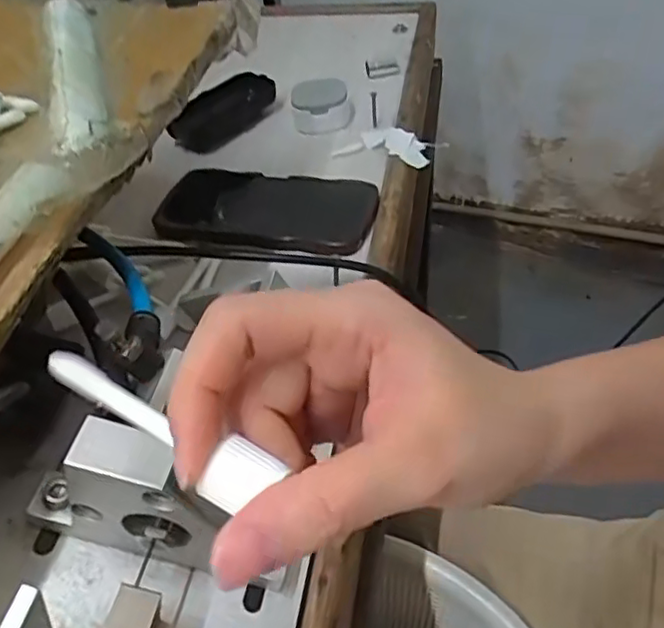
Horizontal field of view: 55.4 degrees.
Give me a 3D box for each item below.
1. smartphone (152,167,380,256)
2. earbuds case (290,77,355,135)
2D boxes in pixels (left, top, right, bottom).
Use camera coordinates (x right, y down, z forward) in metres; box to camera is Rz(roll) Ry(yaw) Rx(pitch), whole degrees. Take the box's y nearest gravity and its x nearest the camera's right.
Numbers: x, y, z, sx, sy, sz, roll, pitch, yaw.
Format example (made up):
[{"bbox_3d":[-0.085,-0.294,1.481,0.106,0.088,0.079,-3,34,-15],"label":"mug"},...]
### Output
[{"bbox_3d":[-0.051,-0.085,0.489,0.166,0.010,0.081,7,46,12],"label":"smartphone"},{"bbox_3d":[-0.009,-0.191,0.580,0.054,0.042,0.023,-9,45,-3],"label":"earbuds case"}]

